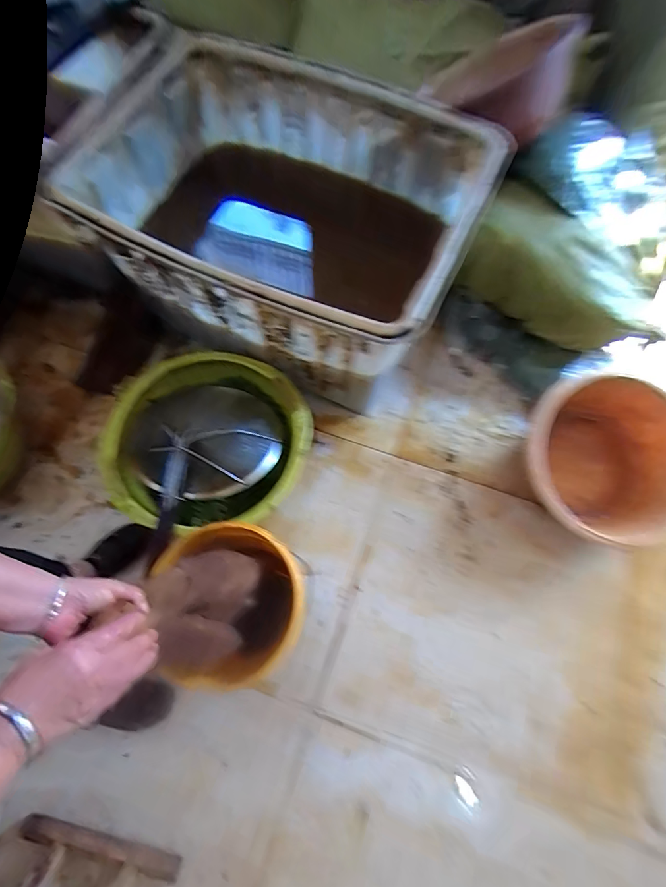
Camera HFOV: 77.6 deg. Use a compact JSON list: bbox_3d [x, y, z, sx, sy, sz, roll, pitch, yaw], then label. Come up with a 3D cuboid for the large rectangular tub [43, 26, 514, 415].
[{"bbox_3d":[-0.093,-0.449,0.960,0.740,0.431,0.569,22,72,7],"label":"large rectangular tub"}]

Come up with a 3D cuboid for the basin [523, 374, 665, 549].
[{"bbox_3d":[0.634,0.055,0.975,0.337,0.171,0.361,0,71,-1],"label":"basin"}]

